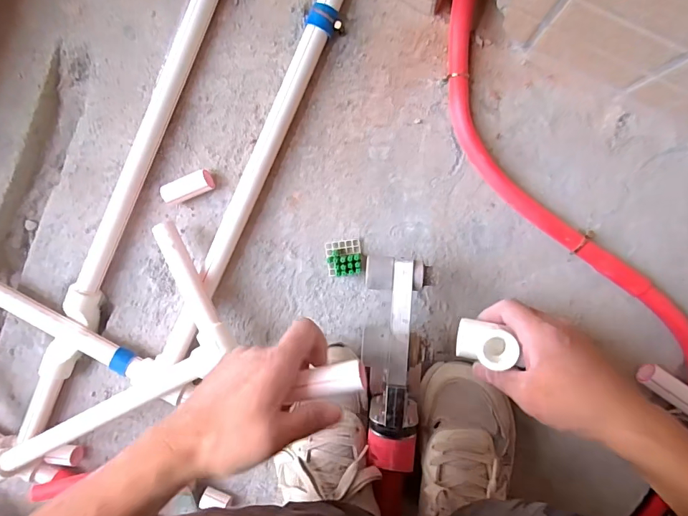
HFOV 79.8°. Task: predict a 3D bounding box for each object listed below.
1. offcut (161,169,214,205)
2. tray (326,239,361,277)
[{"bbox_3d":[-0.185,-0.084,0.494,0.059,0.024,0.025,-21,93,9],"label":"offcut"},{"bbox_3d":[-0.001,0.000,0.478,0.040,0.027,0.039,-4,96,7],"label":"tray"}]

